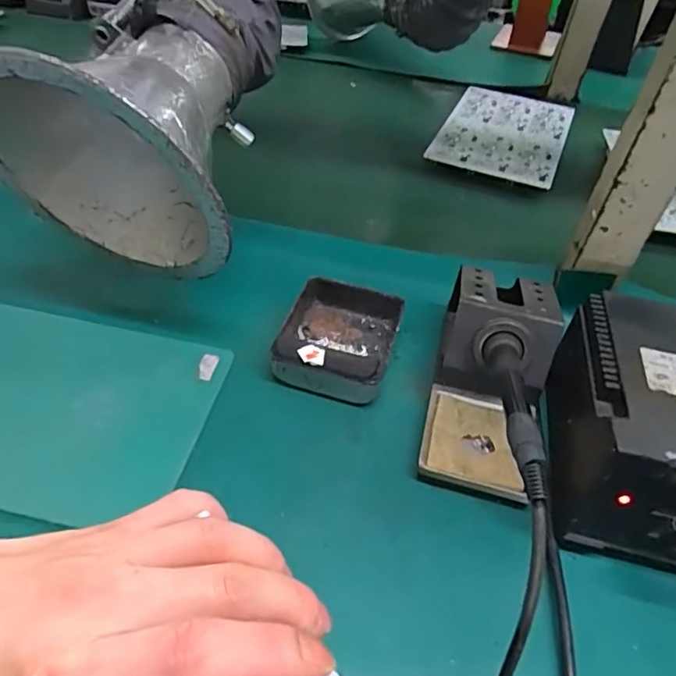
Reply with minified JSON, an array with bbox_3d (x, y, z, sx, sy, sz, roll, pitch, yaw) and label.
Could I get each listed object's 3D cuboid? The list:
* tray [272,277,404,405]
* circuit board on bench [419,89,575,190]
[{"bbox_3d":[0.000,-0.003,0.404,0.078,0.032,0.093,14,46,8],"label":"tray"},{"bbox_3d":[0.195,-0.240,0.644,0.133,0.007,0.199,20,50,13],"label":"circuit board on bench"}]

